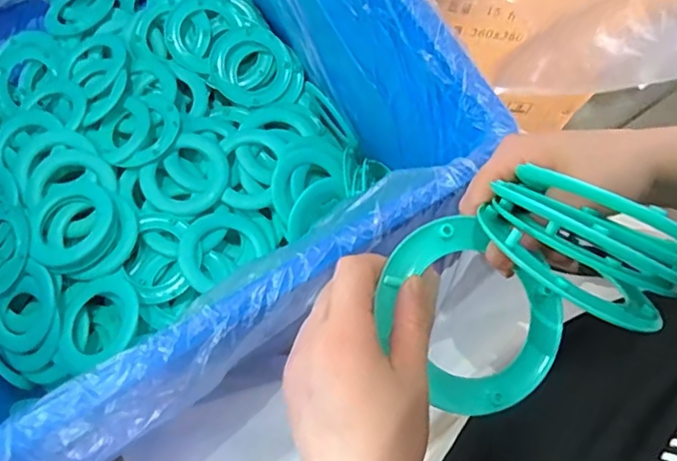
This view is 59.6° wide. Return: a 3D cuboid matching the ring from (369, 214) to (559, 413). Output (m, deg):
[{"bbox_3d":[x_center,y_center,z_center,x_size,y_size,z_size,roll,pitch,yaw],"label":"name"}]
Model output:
[{"bbox_3d":[0.070,0.050,0.327,0.103,0.020,0.089,35,77,8],"label":"ring"}]

